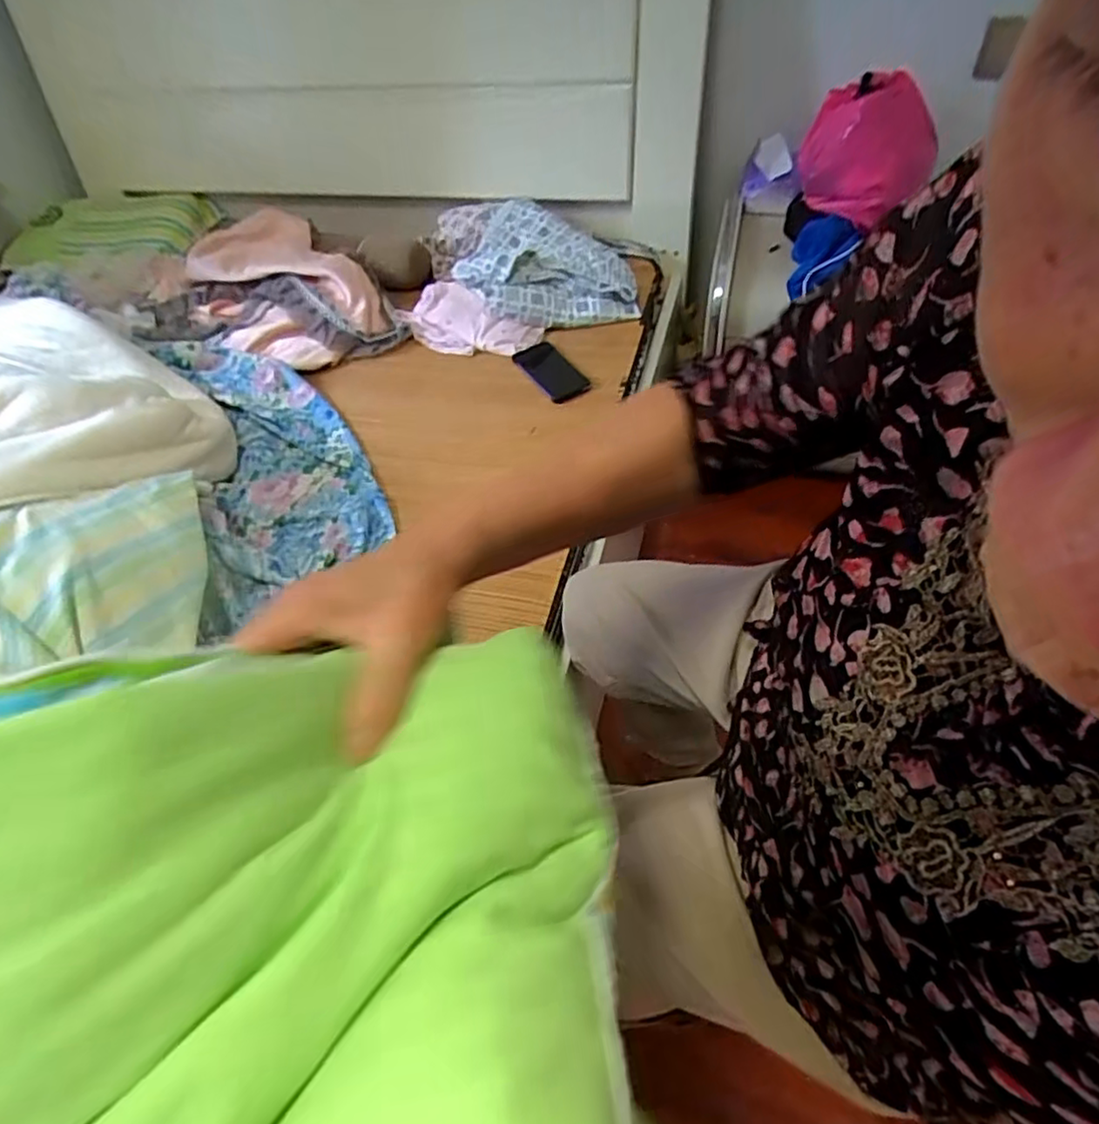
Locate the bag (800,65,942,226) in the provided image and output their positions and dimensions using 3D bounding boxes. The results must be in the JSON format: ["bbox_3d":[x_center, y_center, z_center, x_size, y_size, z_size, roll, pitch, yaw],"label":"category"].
[{"bbox_3d":[0.531,-0.690,1.102,0.204,0.180,0.155,17,50,20],"label":"bag"}]

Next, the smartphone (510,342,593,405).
[{"bbox_3d":[0.001,-0.325,1.116,0.069,0.016,0.160,-32,54,-8],"label":"smartphone"}]

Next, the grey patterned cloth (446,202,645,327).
[{"bbox_3d":[-0.005,-0.560,1.239,0.324,0.108,0.278,-2,49,4],"label":"grey patterned cloth"}]

